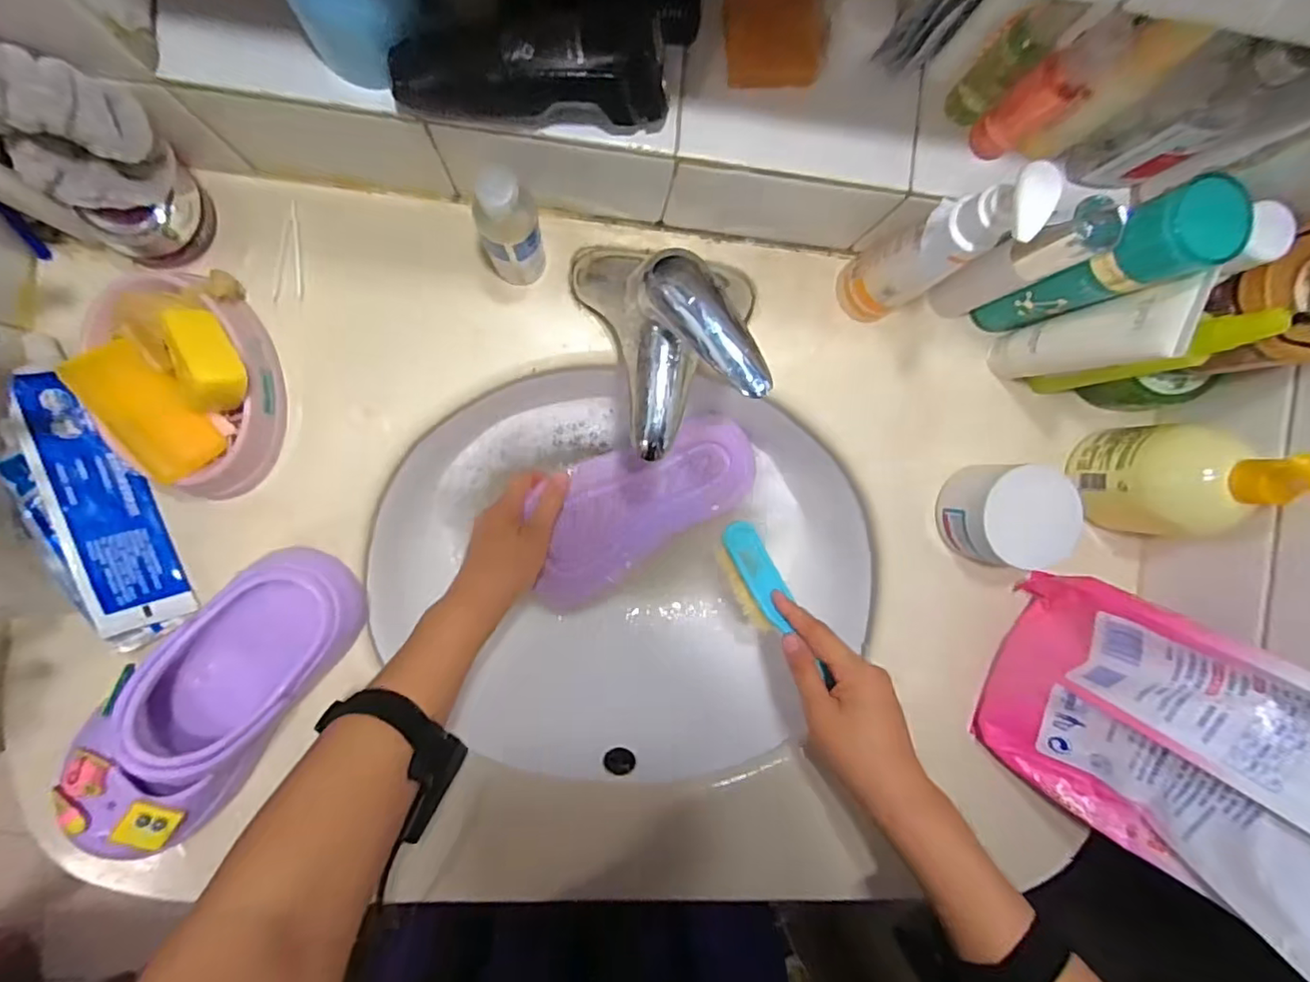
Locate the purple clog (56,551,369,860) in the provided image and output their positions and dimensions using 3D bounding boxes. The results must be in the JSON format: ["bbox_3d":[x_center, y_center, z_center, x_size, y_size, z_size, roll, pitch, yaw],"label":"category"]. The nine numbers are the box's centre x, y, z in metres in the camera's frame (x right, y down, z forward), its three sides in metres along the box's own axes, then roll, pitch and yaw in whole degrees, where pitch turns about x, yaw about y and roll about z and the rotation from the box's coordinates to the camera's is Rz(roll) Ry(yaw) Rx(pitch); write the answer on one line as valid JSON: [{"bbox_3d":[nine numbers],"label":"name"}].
[{"bbox_3d":[-0.295,0.138,0.398,0.089,0.083,0.207,39,88,-7],"label":"purple clog"}]

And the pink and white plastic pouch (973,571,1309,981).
[{"bbox_3d":[0.351,0.181,0.374,0.053,0.301,0.176,5,104,-28],"label":"pink and white plastic pouch"}]

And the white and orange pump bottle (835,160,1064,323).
[{"bbox_3d":[0.175,-0.155,0.388,0.034,0.188,0.045,-37,97,-4],"label":"white and orange pump bottle"}]

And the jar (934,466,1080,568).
[{"bbox_3d":[0.273,0.018,0.461,0.070,0.079,0.074,0,93,-7],"label":"jar"}]

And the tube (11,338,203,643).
[{"bbox_3d":[-0.387,-0.001,0.406,0.055,0.024,0.204,-27,98,-48],"label":"tube"}]

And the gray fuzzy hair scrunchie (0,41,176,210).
[{"bbox_3d":[-0.319,-0.194,0.315,0.071,0.092,0.043,-6,94,-7],"label":"gray fuzzy hair scrunchie"}]

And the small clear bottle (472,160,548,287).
[{"bbox_3d":[-0.093,-0.168,0.386,0.037,0.116,0.033,-12,95,-6],"label":"small clear bottle"}]

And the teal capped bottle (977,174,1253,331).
[{"bbox_3d":[0.284,-0.147,0.400,0.045,0.179,0.043,0,93,-7],"label":"teal capped bottle"}]

